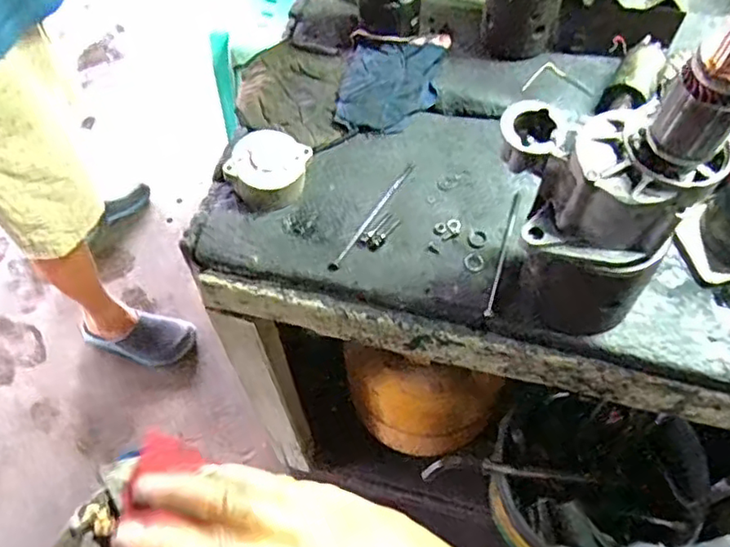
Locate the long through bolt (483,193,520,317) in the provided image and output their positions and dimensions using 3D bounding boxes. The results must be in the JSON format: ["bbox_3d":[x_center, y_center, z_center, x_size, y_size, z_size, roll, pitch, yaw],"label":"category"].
[{"bbox_3d":[0.147,-0.025,0.661,0.008,0.005,0.159,15,61,11],"label":"long through bolt"}]

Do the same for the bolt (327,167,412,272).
[{"bbox_3d":[0.008,-0.065,0.687,0.010,0.004,0.166,28,64,17],"label":"bolt"}]

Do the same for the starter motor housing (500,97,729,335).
[{"bbox_3d":[0.192,-0.044,0.557,0.164,0.205,0.114,10,60,8],"label":"starter motor housing"}]

